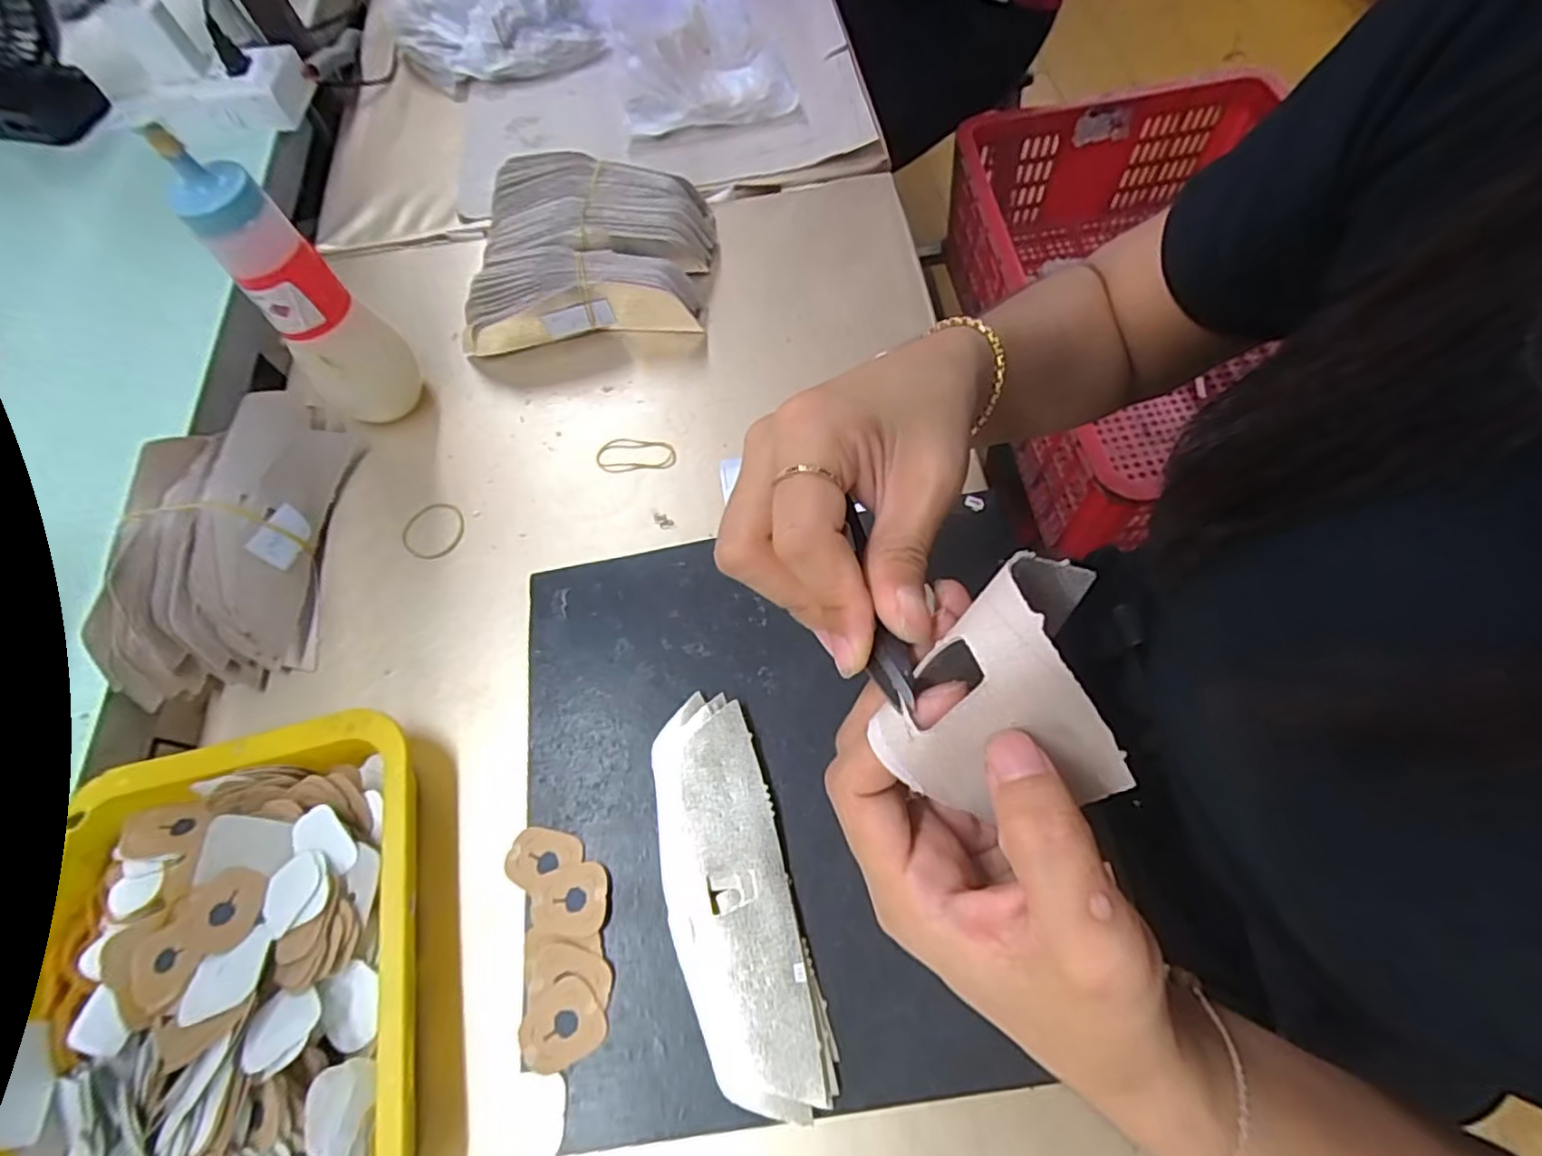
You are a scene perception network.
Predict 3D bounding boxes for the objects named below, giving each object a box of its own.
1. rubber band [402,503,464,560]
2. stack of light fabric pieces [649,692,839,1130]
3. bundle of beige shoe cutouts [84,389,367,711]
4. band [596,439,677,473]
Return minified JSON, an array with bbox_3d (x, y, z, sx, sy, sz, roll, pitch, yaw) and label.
[{"bbox_3d":[-0.240,-0.034,0.471,0.044,0.004,0.045,-33,67,-12],"label":"rubber band"},{"bbox_3d":[-0.021,0.156,0.336,0.061,0.013,0.190,-16,65,-4],"label":"stack of light fabric pieces"},{"bbox_3d":[-0.359,-0.031,0.442,0.097,0.070,0.205,-5,64,2],"label":"bundle of beige shoe cutouts"},{"bbox_3d":[-0.099,-0.091,0.487,0.058,0.004,0.027,-3,64,3],"label":"band"}]

